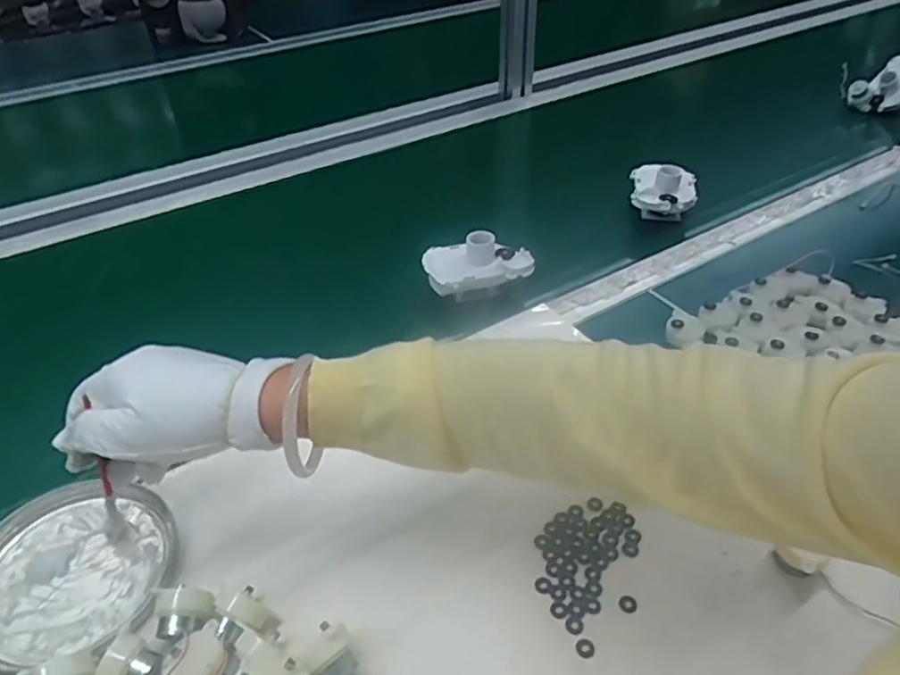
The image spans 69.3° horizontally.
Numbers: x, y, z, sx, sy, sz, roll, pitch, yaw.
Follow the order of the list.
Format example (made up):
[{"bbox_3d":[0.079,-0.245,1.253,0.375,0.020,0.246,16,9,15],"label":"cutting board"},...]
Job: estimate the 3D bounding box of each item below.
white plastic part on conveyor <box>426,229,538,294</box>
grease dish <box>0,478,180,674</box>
[{"bbox_3d":[0.027,-0.069,0.643,0.101,0.067,0.056,-7,41,-7],"label":"white plastic part on conveyor"},{"bbox_3d":[-0.251,0.149,0.428,0.129,0.017,0.129,-1,41,0],"label":"grease dish"}]

